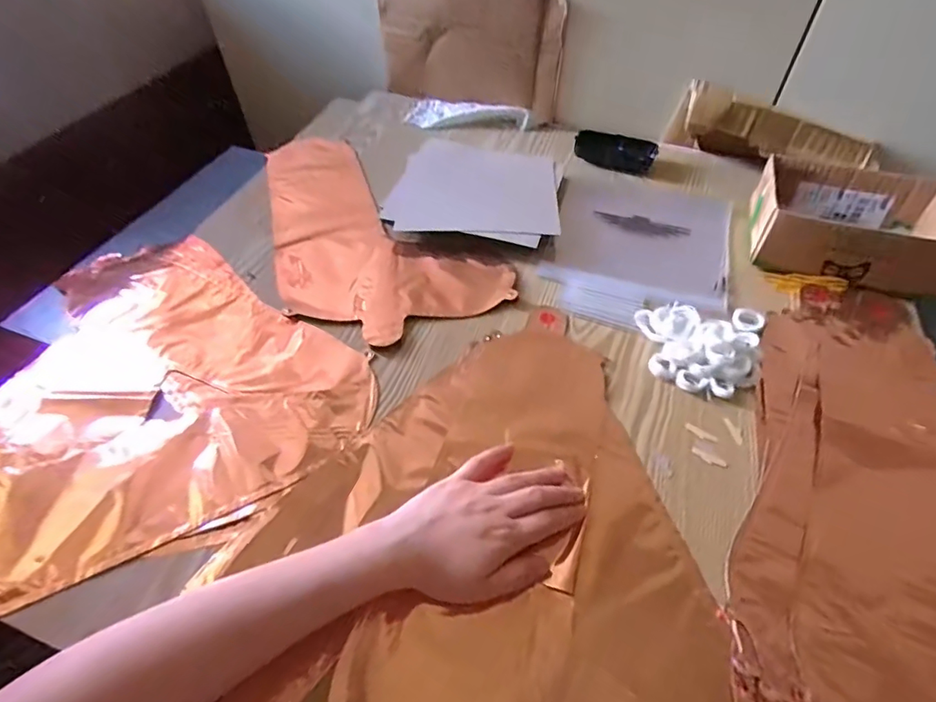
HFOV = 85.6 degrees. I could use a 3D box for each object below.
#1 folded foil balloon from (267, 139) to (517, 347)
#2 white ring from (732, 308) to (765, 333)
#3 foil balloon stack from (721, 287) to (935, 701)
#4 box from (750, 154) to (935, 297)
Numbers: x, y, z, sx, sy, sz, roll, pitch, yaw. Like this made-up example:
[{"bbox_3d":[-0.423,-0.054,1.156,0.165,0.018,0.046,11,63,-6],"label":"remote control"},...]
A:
[{"bbox_3d":[-0.153,-0.147,0.609,0.202,0.010,0.416,-31,57,-23],"label":"folded foil balloon"},{"bbox_3d":[0.280,-0.029,0.504,0.028,0.006,0.032,21,54,17],"label":"white ring"},{"bbox_3d":[0.329,0.121,0.380,0.216,0.015,0.458,20,54,17],"label":"foil balloon stack"},{"bbox_3d":[0.414,-0.138,0.551,0.177,0.059,0.134,15,52,13],"label":"box"}]

